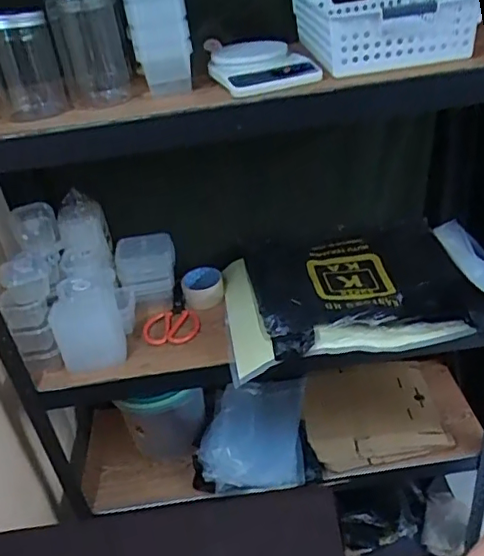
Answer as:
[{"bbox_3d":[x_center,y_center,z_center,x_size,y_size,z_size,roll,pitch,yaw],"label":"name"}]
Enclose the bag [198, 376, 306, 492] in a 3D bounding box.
[{"bbox_3d":[0.030,0.334,1.244,0.217,0.066,0.265,-2,34,9],"label":"bag"}]

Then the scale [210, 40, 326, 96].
[{"bbox_3d":[0.020,-0.312,0.811,0.131,0.039,0.176,-17,34,-13],"label":"scale"}]

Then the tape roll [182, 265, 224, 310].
[{"bbox_3d":[-0.079,0.020,1.146,0.086,0.044,0.086,-5,33,4],"label":"tape roll"}]

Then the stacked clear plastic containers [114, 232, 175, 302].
[{"bbox_3d":[-0.184,-0.011,1.119,0.114,0.136,0.075,-11,33,-4],"label":"stacked clear plastic containers"}]

